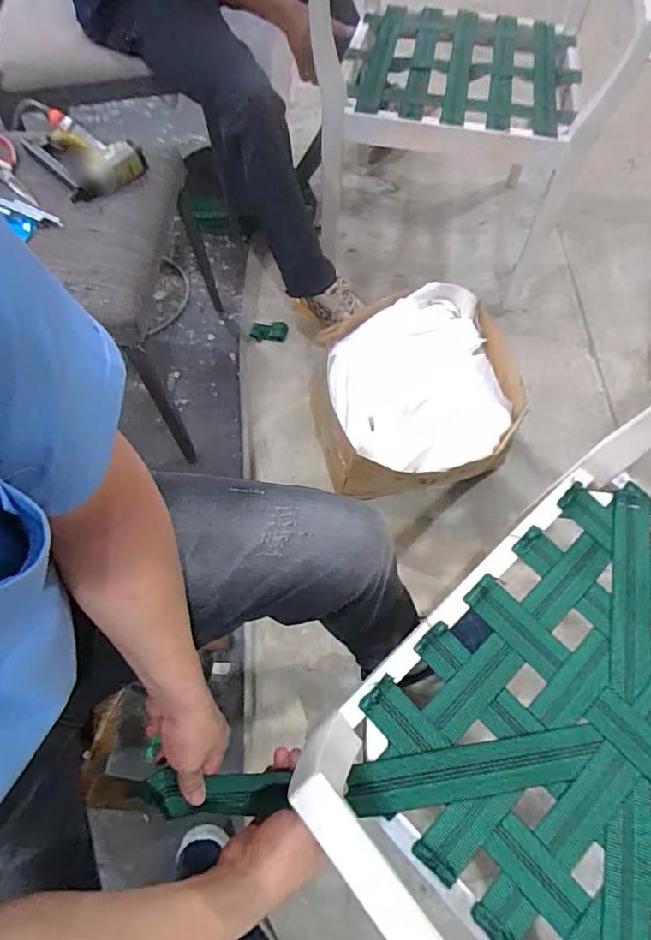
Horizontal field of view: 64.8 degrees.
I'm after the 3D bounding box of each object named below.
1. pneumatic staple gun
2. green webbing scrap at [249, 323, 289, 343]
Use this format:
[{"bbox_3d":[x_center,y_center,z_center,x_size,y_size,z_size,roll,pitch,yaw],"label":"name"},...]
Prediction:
[{"bbox_3d":[-0.423,-0.549,0.887,0.138,0.047,0.215,-38,72,-17],"label":"pneumatic staple gun"},{"bbox_3d":[-0.143,-0.353,1.308,0.094,0.011,0.057,-3,65,-3],"label":"green webbing scrap"}]

